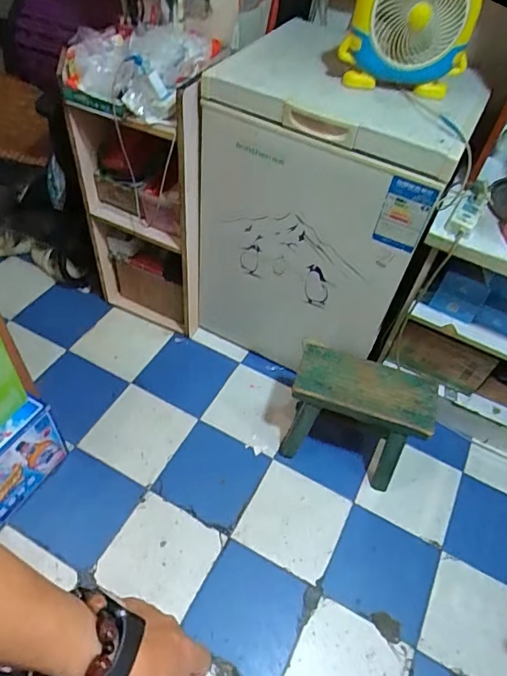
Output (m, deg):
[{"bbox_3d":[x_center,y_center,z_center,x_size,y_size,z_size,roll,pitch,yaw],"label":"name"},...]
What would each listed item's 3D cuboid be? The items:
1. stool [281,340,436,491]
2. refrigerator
[{"bbox_3d":[0.265,0.230,1.318,0.361,0.287,0.200,20,51,10],"label":"stool"},{"bbox_3d":[0.185,-0.325,1.346,0.551,0.761,0.440,25,52,14],"label":"refrigerator"}]

